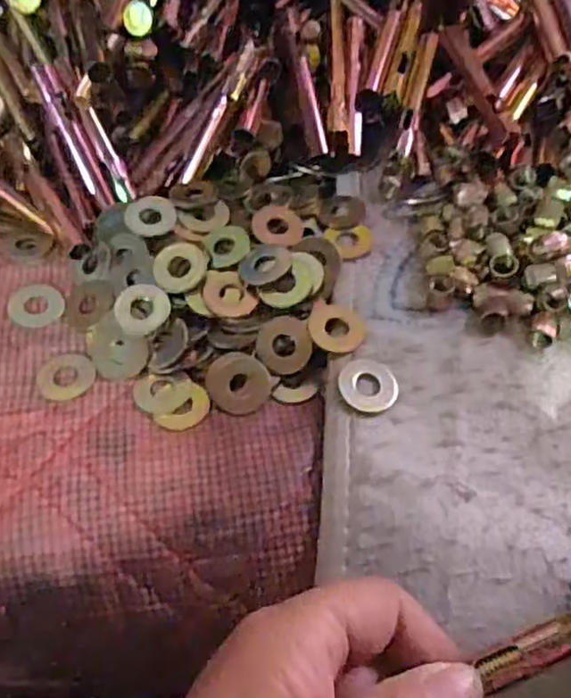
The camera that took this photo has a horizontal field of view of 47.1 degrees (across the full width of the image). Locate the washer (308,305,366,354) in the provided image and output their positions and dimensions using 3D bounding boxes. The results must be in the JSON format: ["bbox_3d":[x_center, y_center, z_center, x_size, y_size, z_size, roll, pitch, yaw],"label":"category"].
[{"bbox_3d":[0.022,-0.009,0.286,0.025,0.004,0.022,28,61,16],"label":"washer"}]

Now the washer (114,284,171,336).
[{"bbox_3d":[-0.063,-0.018,0.290,0.024,0.006,0.023,-2,65,-2],"label":"washer"}]

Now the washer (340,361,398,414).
[{"bbox_3d":[0.034,0.015,0.270,0.024,0.005,0.023,-5,57,-4],"label":"washer"}]

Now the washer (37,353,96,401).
[{"bbox_3d":[-0.095,0.012,0.283,0.023,0.004,0.023,0,57,0],"label":"washer"}]

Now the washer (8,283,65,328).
[{"bbox_3d":[-0.115,-0.020,0.303,0.027,0.004,0.024,23,58,12],"label":"washer"}]

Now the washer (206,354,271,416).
[{"bbox_3d":[-0.020,0.014,0.280,0.030,0.004,0.026,31,62,18],"label":"washer"}]

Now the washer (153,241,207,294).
[{"bbox_3d":[-0.048,-0.038,0.299,0.024,0.004,0.028,-19,59,-12],"label":"washer"}]

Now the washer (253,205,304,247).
[{"bbox_3d":[-0.003,-0.059,0.314,0.024,0.004,0.031,3,48,-9],"label":"washer"}]

